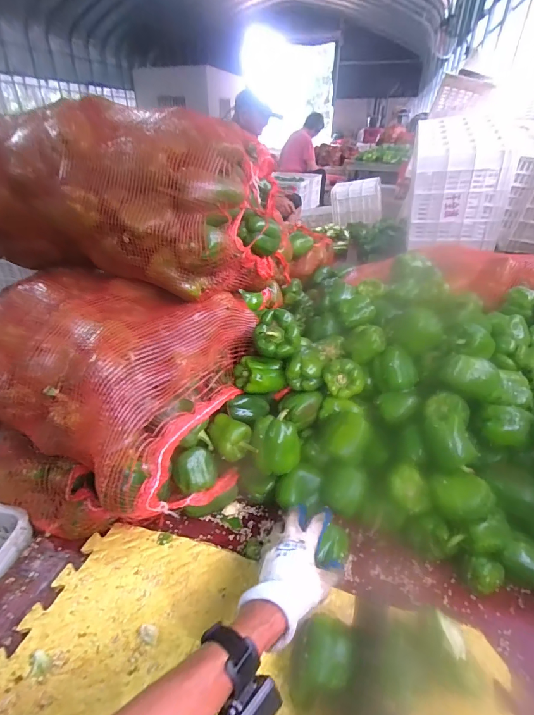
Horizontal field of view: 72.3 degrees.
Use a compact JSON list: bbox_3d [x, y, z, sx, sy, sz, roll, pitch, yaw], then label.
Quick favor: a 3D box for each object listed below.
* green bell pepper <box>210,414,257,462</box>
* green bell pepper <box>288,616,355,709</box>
[{"bbox_3d":[-0.062,0.136,0.620,0.059,0.060,0.079,-21,39,-31],"label":"green bell pepper"},{"bbox_3d":[0.063,0.351,0.425,0.066,0.054,0.090,16,35,22],"label":"green bell pepper"}]

